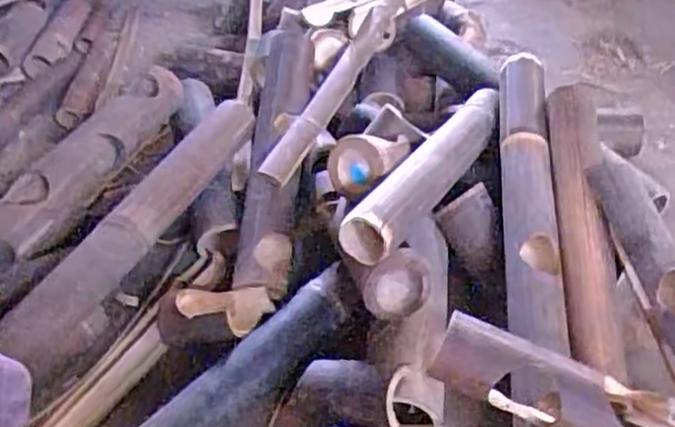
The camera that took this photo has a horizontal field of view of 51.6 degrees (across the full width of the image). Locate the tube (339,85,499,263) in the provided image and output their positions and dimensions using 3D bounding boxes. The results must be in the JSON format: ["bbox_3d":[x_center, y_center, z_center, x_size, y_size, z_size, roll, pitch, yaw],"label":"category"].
[{"bbox_3d":[0.123,-0.074,0.842,0.057,0.068,0.387,19,45,26],"label":"tube"}]

